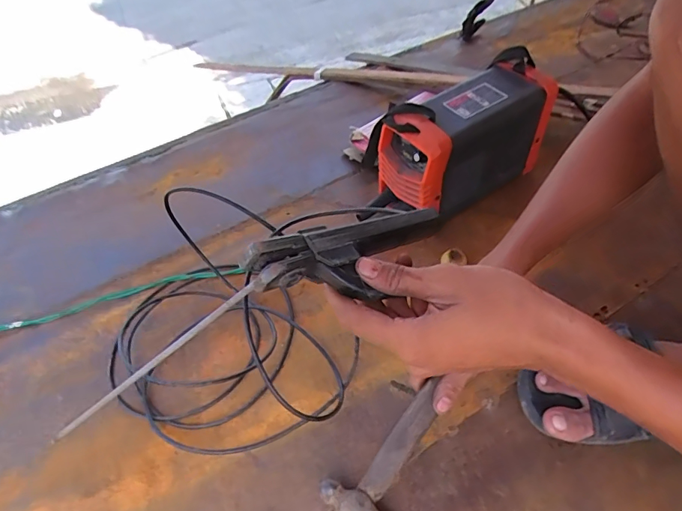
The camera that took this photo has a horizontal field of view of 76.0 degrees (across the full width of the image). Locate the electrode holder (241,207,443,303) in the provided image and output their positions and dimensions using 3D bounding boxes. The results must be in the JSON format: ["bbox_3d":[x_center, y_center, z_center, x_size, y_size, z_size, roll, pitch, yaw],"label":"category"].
[{"bbox_3d":[0.020,-0.001,0.305,0.175,0.030,0.050,-17,47,-43],"label":"electrode holder"}]

